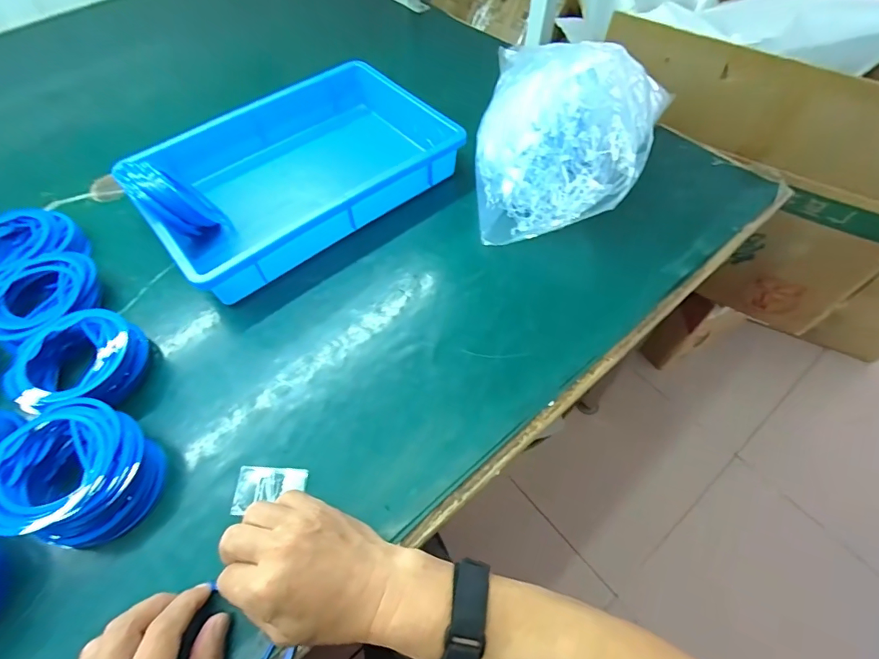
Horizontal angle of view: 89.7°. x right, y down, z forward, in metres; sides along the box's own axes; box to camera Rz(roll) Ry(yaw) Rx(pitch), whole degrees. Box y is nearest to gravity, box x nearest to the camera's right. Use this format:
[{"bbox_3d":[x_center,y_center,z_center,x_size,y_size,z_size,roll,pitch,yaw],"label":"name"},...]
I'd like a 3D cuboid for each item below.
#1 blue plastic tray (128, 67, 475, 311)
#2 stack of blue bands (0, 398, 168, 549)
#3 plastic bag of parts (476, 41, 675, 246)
[{"bbox_3d":[-0.188,-0.215,0.576,0.369,0.060,0.273,-39,65,-21],"label":"blue plastic tray"},{"bbox_3d":[-0.302,0.120,0.369,0.118,0.048,0.112,8,58,5],"label":"stack of blue bands"},{"bbox_3d":[0.144,-0.216,0.513,0.192,0.160,0.172,-2,58,-1],"label":"plastic bag of parts"}]

